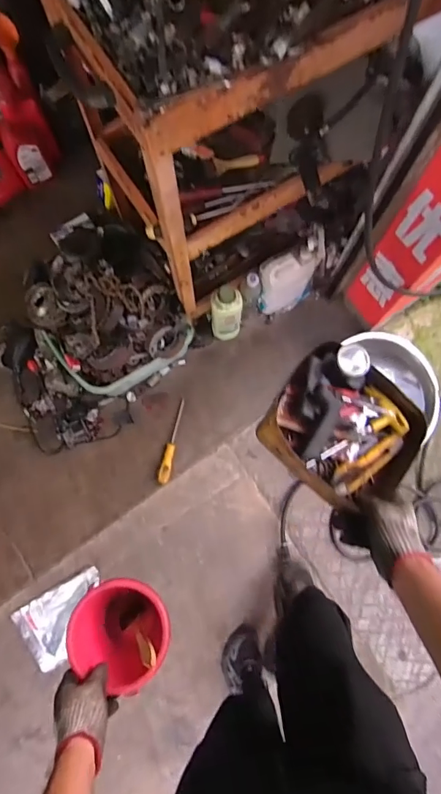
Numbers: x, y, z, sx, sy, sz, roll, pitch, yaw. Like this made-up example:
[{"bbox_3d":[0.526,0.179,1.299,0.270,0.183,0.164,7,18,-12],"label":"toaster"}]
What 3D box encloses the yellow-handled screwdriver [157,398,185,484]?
[{"bbox_3d":[-0.140,0.126,1.256,0.035,0.035,0.250,11,76,2],"label":"yellow-handled screwdriver"}]

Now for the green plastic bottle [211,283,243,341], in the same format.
[{"bbox_3d":[0.020,-0.236,1.235,0.086,0.287,0.083,6,76,0],"label":"green plastic bottle"}]

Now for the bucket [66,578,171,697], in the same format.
[{"bbox_3d":[-0.154,0.369,0.715,0.147,0.187,0.144,0,78,0],"label":"bucket"}]

